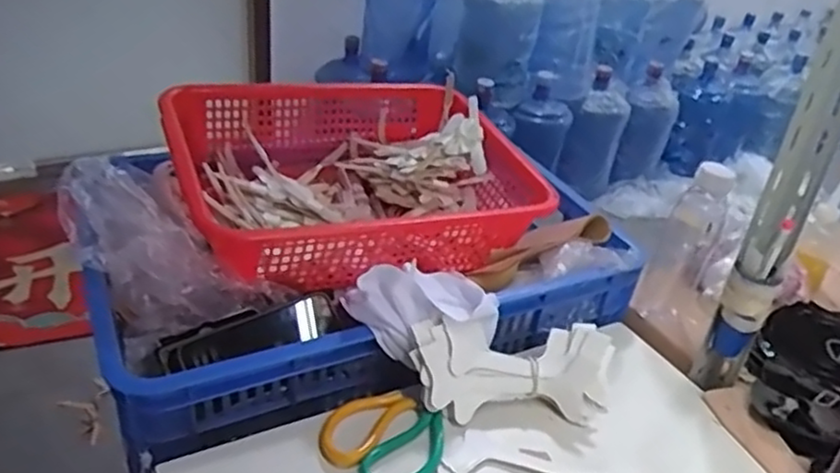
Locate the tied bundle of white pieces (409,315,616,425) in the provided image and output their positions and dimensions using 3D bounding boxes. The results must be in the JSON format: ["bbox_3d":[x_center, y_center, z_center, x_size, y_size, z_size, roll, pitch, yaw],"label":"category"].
[{"bbox_3d":[0.093,0.128,0.669,0.201,0.040,0.100,3,75,-15],"label":"tied bundle of white pieces"}]

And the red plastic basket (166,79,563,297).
[{"bbox_3d":[-0.079,-0.077,0.856,0.406,0.123,0.310,-10,36,-24],"label":"red plastic basket"}]

